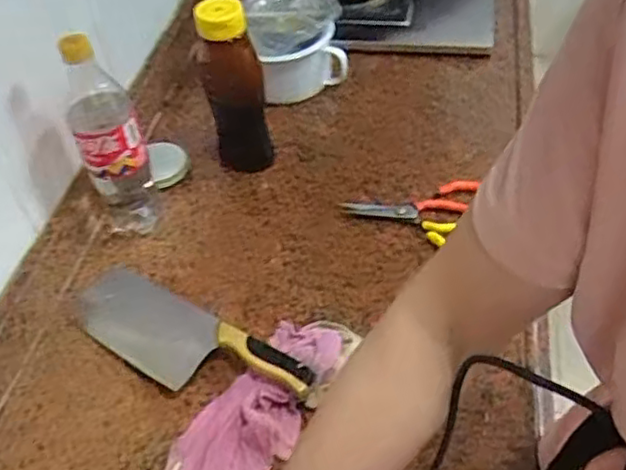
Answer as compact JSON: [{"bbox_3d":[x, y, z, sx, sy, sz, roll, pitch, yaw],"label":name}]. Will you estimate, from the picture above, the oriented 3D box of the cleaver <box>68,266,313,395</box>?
[{"bbox_3d":[-0.137,0.101,0.671,0.294,0.046,0.088,27,56,24],"label":"cleaver"}]

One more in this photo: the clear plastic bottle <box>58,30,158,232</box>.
[{"bbox_3d":[-0.224,-0.105,0.723,0.064,0.248,0.073,-22,51,-15],"label":"clear plastic bottle"}]

